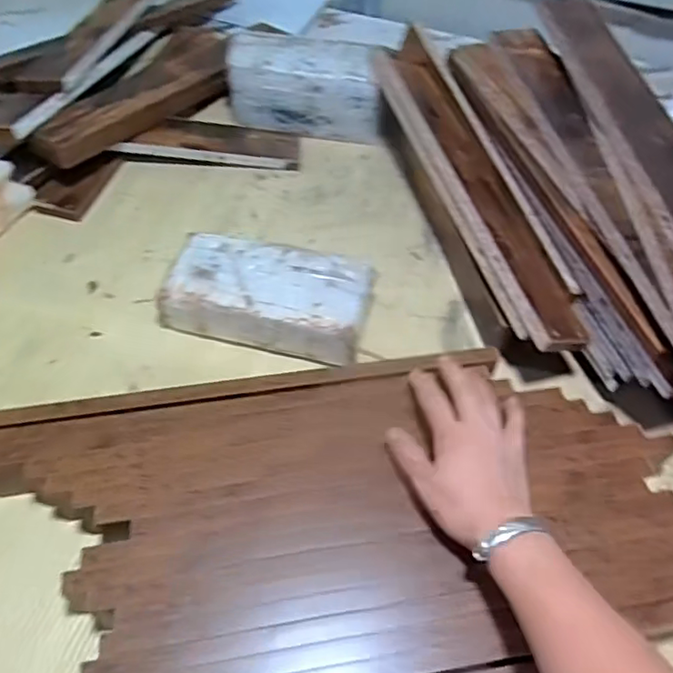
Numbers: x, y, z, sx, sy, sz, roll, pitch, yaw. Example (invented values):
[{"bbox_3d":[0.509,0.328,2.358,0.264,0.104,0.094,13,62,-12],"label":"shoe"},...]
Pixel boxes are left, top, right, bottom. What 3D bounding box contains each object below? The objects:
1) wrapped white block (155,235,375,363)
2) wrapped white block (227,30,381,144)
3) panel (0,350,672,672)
[{"bbox_3d":[-0.071,-0.039,0.625,0.204,0.063,0.105,13,54,4],"label":"wrapped white block"},{"bbox_3d":[-0.044,-0.356,0.832,0.214,0.098,0.104,6,54,-1],"label":"wrapped white block"},{"bbox_3d":[0.011,0.134,0.476,0.555,0.026,0.250,-6,55,-9],"label":"panel"}]

